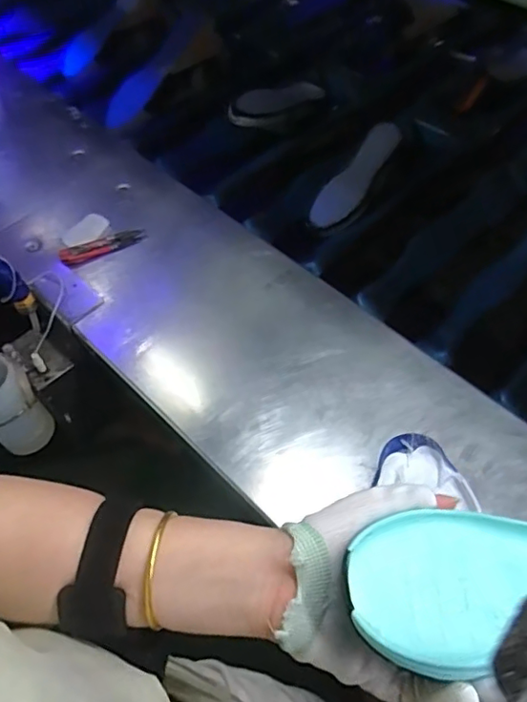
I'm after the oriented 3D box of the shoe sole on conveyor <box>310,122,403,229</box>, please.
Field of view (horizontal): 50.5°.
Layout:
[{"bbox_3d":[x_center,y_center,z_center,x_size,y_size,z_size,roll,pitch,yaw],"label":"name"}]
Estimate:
[{"bbox_3d":[0.123,-0.233,0.748,0.053,0.009,0.161,41,96,26],"label":"shoe sole on conveyor"}]

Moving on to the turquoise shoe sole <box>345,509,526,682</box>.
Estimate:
[{"bbox_3d":[0.140,0.122,0.287,0.192,0.023,0.076,3,55,-4],"label":"turquoise shoe sole"}]

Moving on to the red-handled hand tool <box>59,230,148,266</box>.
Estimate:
[{"bbox_3d":[-0.193,-0.126,0.677,0.104,0.010,0.024,-19,57,-11],"label":"red-handled hand tool"}]

